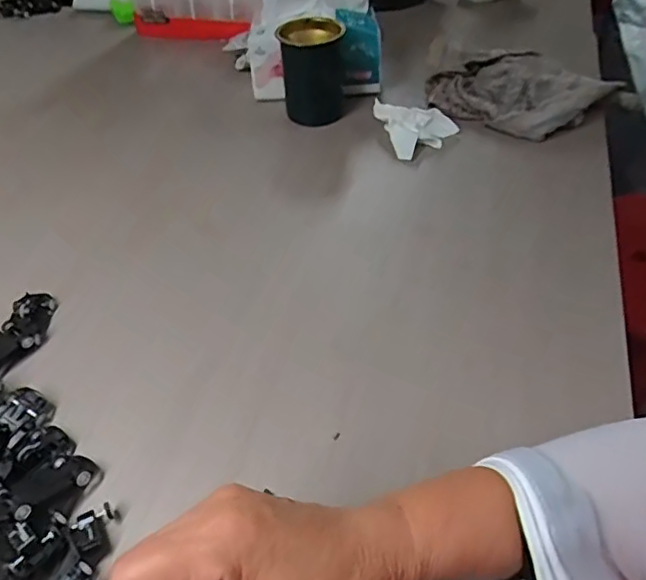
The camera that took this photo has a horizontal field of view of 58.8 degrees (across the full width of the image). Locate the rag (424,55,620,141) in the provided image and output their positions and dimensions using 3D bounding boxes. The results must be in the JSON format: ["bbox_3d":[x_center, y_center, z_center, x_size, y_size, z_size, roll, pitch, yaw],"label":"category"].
[{"bbox_3d":[0.226,-0.226,0.665,0.221,0.047,0.096,14,48,16],"label":"rag"}]

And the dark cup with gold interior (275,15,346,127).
[{"bbox_3d":[-0.012,-0.258,0.677,0.074,0.098,0.073,-2,46,2],"label":"dark cup with gold interior"}]

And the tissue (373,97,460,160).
[{"bbox_3d":[0.110,-0.189,0.652,0.083,0.028,0.085,-16,47,-12],"label":"tissue"}]

